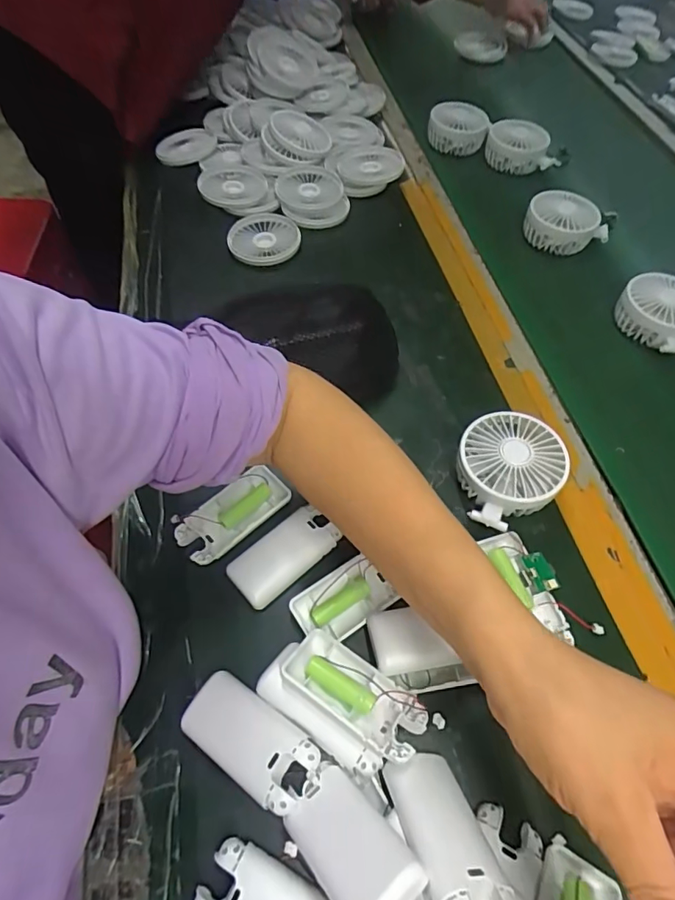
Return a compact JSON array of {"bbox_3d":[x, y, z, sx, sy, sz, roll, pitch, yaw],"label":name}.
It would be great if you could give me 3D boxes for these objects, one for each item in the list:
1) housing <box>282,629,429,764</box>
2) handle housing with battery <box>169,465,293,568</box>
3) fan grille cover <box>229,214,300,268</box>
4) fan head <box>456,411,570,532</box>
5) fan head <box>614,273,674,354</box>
[{"bbox_3d":[0.012,0.161,0.326,0.093,0.026,0.042,32,61,15],"label":"housing"},{"bbox_3d":[-0.089,0.056,0.421,0.095,0.026,0.049,-33,66,-22],"label":"handle housing with battery"},{"bbox_3d":[-0.091,-0.263,0.615,0.087,0.021,0.087,-4,58,-7],"label":"fan grille cover"},{"bbox_3d":[0.145,0.017,0.433,0.100,0.047,0.090,-27,63,-15],"label":"fan head"},{"bbox_3d":[0.373,-0.156,0.561,0.078,0.043,0.092,-30,64,-20],"label":"fan head"}]

